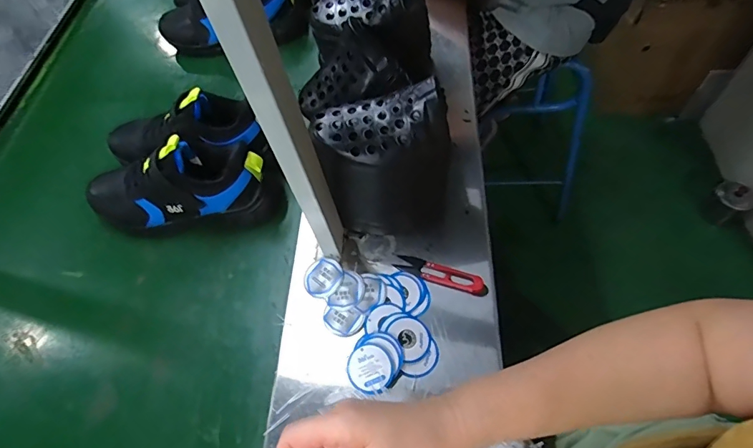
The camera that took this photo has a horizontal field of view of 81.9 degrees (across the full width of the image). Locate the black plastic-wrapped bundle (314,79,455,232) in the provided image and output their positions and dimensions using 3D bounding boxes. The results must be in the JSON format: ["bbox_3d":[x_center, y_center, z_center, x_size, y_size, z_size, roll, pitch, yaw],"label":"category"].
[{"bbox_3d":[0.010,-0.063,0.486,0.143,0.167,0.067,2,55,5],"label":"black plastic-wrapped bundle"}]

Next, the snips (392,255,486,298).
[{"bbox_3d":[0.073,0.057,0.497,0.107,0.014,0.024,21,59,17],"label":"snips"}]

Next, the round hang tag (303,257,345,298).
[{"bbox_3d":[-0.063,0.064,0.518,0.046,0.008,0.047,-2,55,3],"label":"round hang tag"}]

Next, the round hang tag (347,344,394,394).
[{"bbox_3d":[-0.007,0.149,0.448,0.048,0.006,0.046,-5,74,16],"label":"round hang tag"}]

